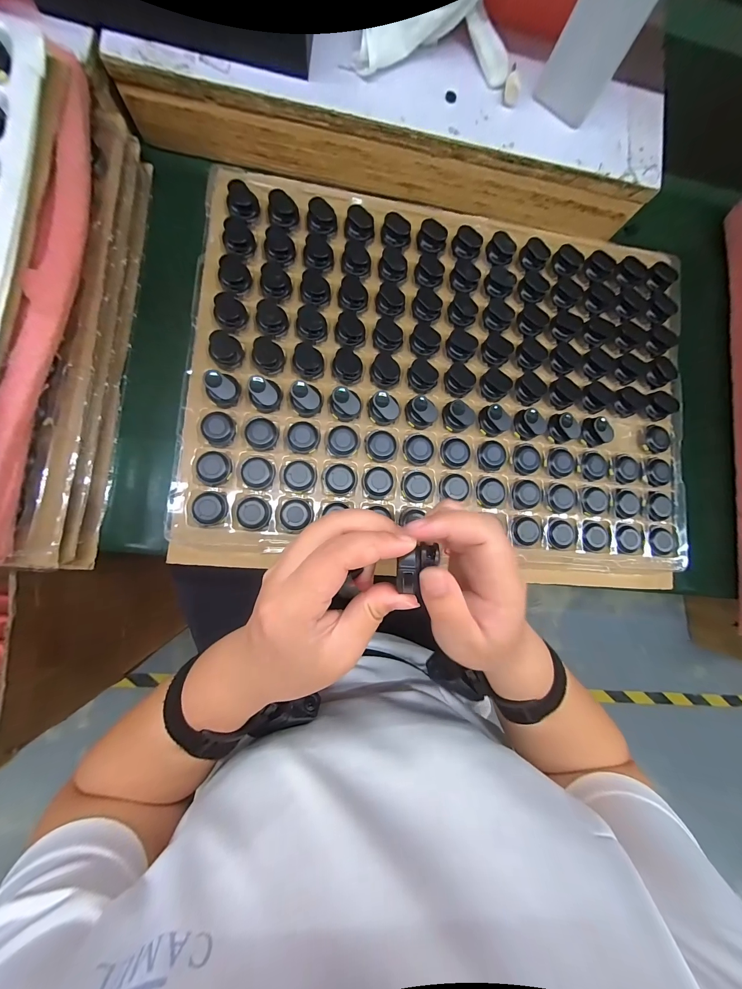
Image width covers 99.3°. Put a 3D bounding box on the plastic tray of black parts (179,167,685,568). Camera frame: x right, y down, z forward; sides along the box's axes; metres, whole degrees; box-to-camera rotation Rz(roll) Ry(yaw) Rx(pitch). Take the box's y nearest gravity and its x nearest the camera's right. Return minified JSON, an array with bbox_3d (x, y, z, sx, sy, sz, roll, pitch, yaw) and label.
[{"bbox_3d":[0.085,-0.119,0.313,0.496,0.021,0.349,3,85,-6],"label":"plastic tray of black parts"}]

